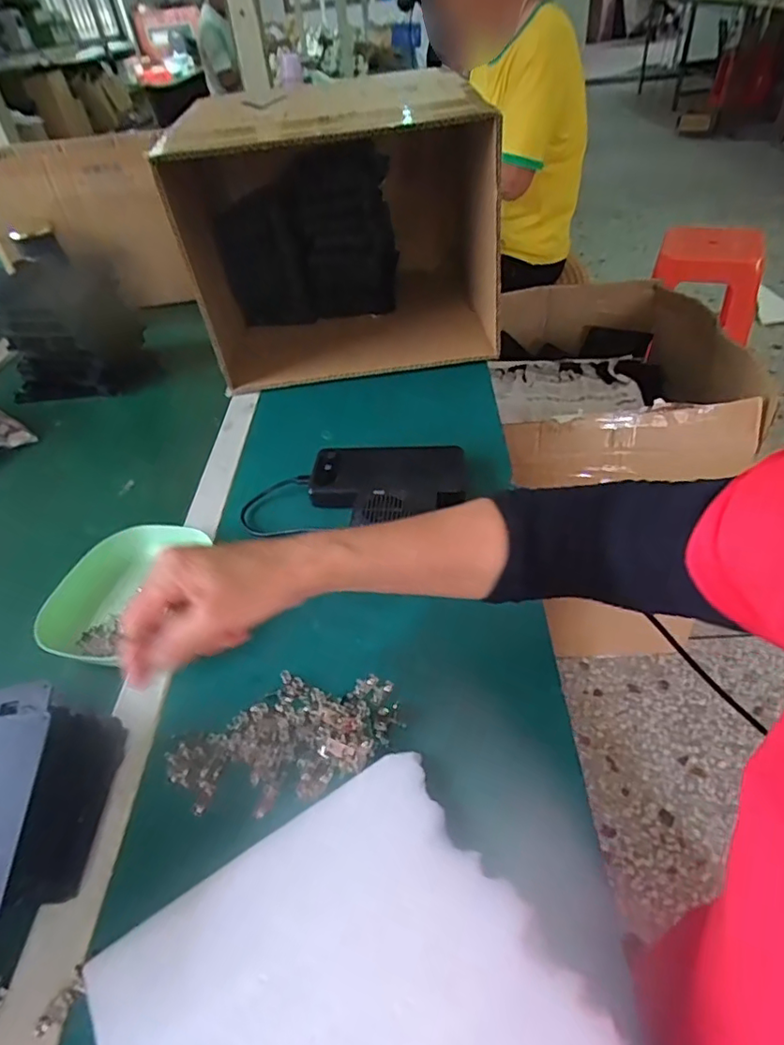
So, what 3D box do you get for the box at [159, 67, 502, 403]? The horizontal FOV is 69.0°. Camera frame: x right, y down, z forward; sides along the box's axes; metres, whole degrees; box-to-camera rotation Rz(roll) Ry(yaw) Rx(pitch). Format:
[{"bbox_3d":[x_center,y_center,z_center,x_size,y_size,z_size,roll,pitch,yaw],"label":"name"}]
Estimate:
[{"bbox_3d":[-0.061,-0.427,0.796,0.371,0.280,0.420,-4,43,4],"label":"box"}]

